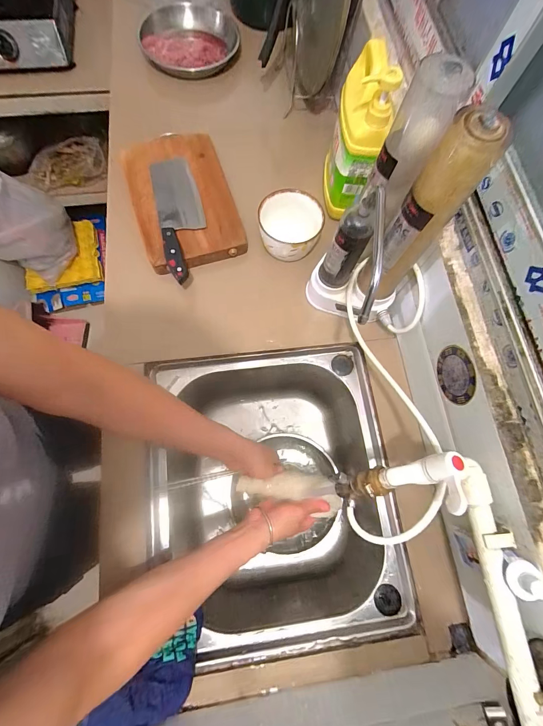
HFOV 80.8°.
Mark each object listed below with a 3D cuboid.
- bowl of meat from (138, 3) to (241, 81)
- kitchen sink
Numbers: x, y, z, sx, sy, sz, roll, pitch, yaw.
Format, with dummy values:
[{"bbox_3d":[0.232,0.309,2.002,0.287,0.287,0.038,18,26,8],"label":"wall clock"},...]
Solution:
[{"bbox_3d":[-0.186,-0.743,0.730,0.217,0.051,0.222,-4,74,-3],"label":"bowl of meat"},{"bbox_3d":[0.011,0.214,0.590,0.347,0.198,0.442,-8,74,-5],"label":"kitchen sink"}]

